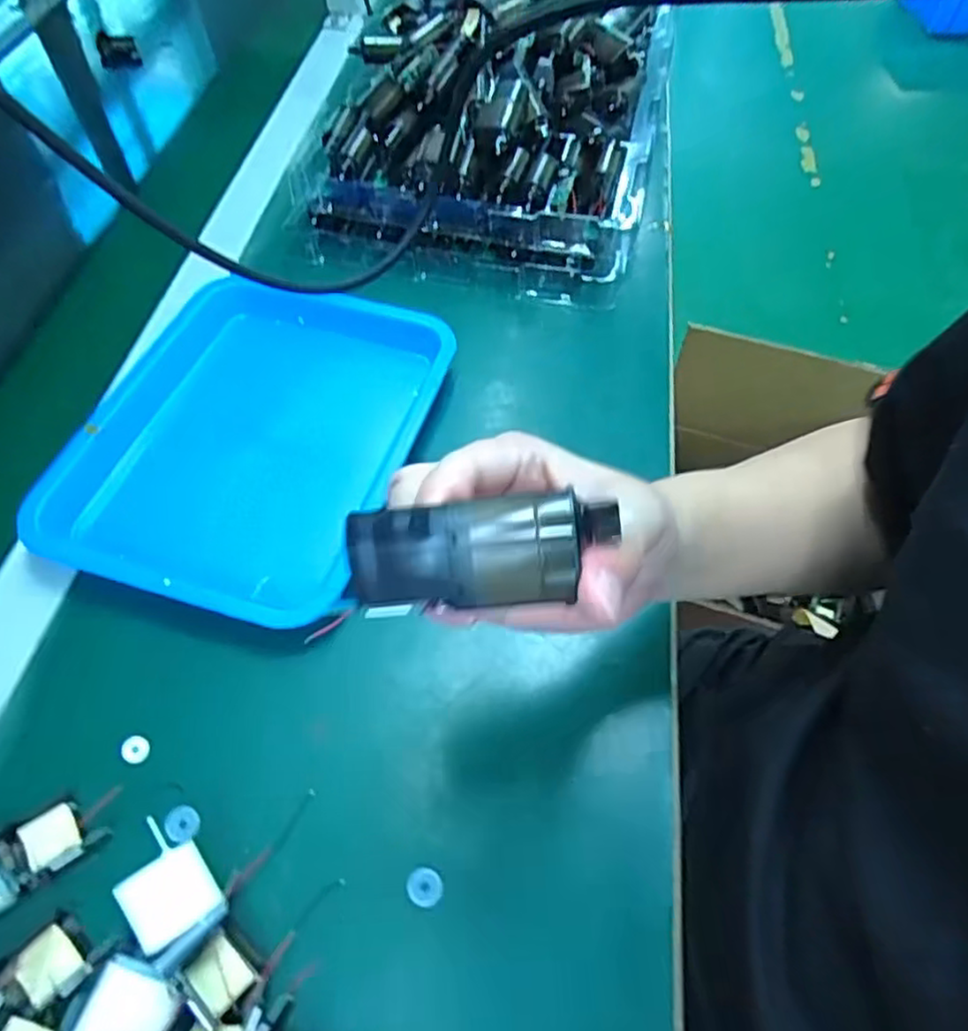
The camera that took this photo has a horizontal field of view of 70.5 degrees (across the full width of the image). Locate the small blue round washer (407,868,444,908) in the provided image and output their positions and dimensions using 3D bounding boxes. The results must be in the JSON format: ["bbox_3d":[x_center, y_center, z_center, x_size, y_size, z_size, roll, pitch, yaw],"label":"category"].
[{"bbox_3d":[-0.031,0.195,0.359,0.019,0.007,0.017,36,64,21],"label":"small blue round washer"}]

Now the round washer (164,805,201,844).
[{"bbox_3d":[-0.164,0.168,0.373,0.019,0.004,0.018,0,57,0],"label":"round washer"}]

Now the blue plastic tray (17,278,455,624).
[{"bbox_3d":[-0.166,-0.060,0.496,0.220,0.031,0.276,13,58,8],"label":"blue plastic tray"}]

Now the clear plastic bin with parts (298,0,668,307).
[{"bbox_3d":[0.016,-0.406,0.687,0.294,0.120,0.409,10,58,7],"label":"clear plastic bin with parts"}]

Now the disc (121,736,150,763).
[{"bbox_3d":[-0.201,0.135,0.394,0.015,0.004,0.015,1,57,-1],"label":"disc"}]

